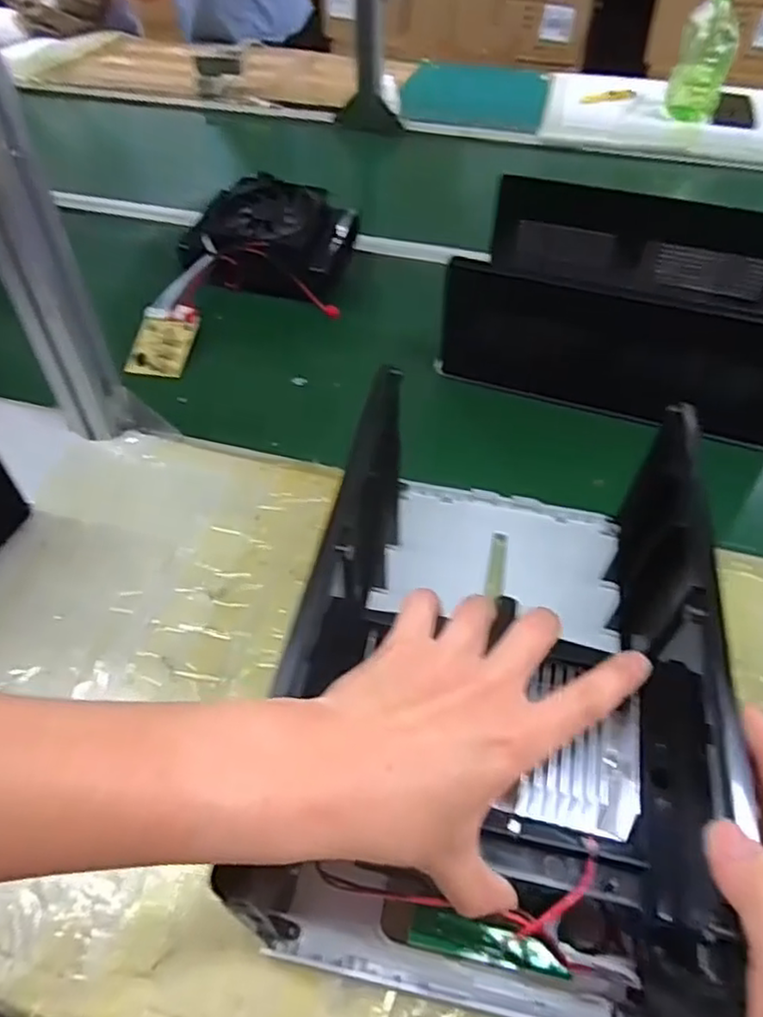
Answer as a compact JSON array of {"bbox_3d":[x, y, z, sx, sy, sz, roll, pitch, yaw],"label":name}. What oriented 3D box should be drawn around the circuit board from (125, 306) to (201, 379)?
[{"bbox_3d":[-0.238,-0.185,0.722,0.062,0.009,0.087,9,70,-2],"label":"circuit board"}]

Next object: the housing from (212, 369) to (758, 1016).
[{"bbox_3d":[0.069,0.083,0.396,0.209,0.142,0.342,10,51,7],"label":"housing"}]

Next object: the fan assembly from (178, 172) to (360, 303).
[{"bbox_3d":[-0.134,-0.326,0.807,0.186,0.075,0.156,13,49,9],"label":"fan assembly"}]

